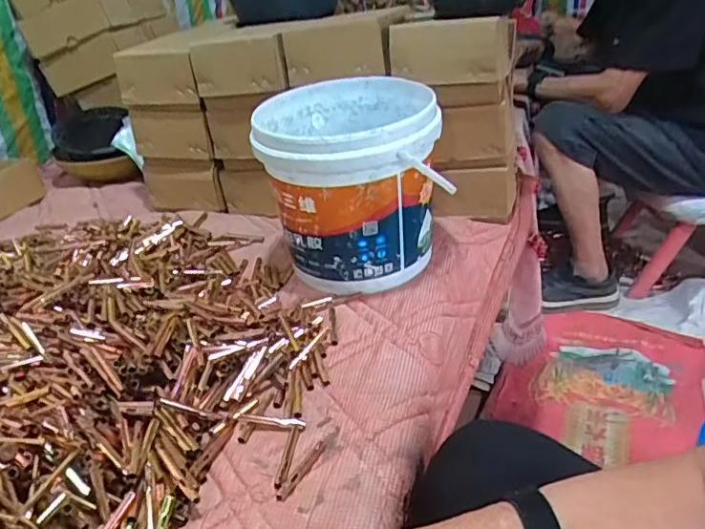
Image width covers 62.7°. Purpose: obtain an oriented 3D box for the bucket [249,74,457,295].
[{"bbox_3d":[0.001,-0.095,0.708,0.204,0.203,0.206,-7,31,-2],"label":"bucket"}]

